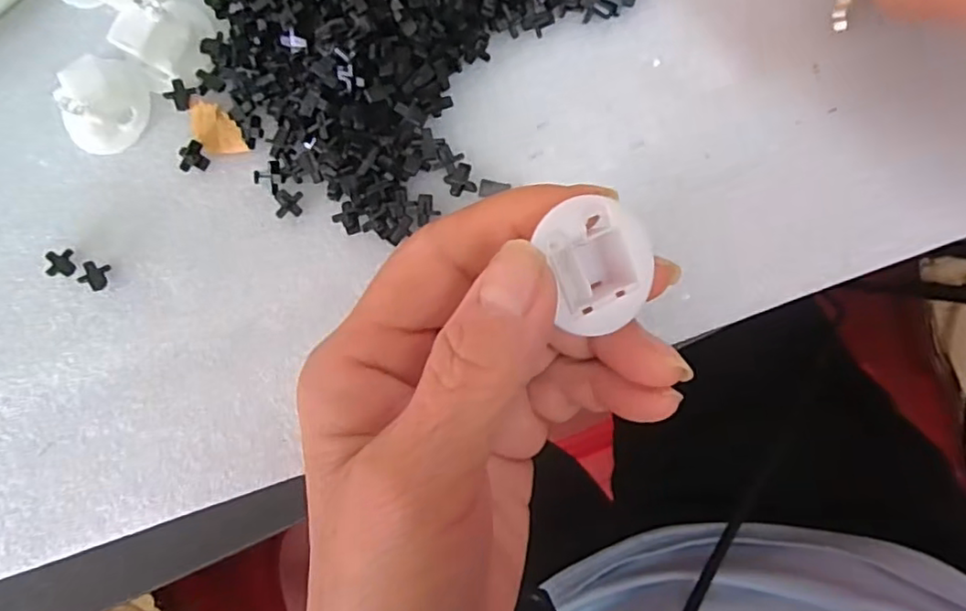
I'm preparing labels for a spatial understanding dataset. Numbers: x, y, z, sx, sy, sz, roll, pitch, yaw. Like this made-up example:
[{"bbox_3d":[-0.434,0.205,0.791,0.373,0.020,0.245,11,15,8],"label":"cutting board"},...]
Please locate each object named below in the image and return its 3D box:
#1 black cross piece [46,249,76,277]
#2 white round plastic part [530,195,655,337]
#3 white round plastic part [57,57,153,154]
[{"bbox_3d":[-0.144,-0.015,0.213,0.007,0.005,0.009,-4,86,7],"label":"black cross piece"},{"bbox_3d":[0.027,-0.010,0.155,0.027,0.013,0.030,-14,98,-16],"label":"white round plastic part"},{"bbox_3d":[-0.129,-0.068,0.208,0.022,0.018,0.031,22,89,8],"label":"white round plastic part"}]

